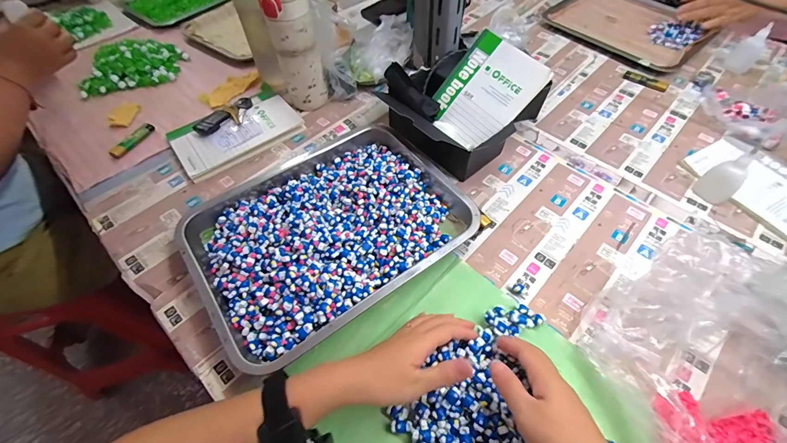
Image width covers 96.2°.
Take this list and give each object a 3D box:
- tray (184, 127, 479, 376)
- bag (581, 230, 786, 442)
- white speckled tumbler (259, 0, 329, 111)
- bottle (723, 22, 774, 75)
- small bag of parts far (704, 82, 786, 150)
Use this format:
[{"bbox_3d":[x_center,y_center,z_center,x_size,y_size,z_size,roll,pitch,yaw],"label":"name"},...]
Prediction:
[{"bbox_3d":[-0.085,0.003,0.474,0.351,0.047,0.264,-33,61,-19],"label":"tray"},{"bbox_3d":[0.334,0.148,0.336,0.204,0.119,0.281,-17,57,-10],"label":"bag"},{"bbox_3d":[-0.157,-0.274,0.557,0.075,0.200,0.072,-12,56,-8],"label":"white speckled tumbler"},{"bbox_3d":[0.675,-0.323,0.672,0.039,0.077,0.045,-39,63,-23],"label":"bottle"},{"bbox_3d":[0.640,-0.209,0.607,0.163,0.056,0.164,-33,61,-23],"label":"small bag of parts far"}]

